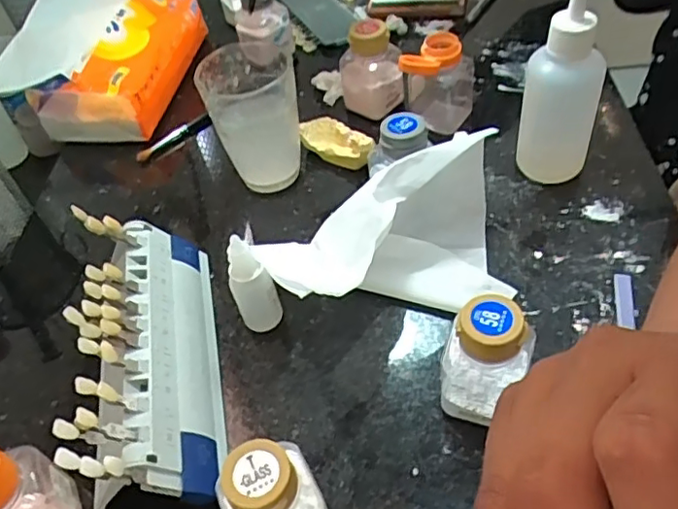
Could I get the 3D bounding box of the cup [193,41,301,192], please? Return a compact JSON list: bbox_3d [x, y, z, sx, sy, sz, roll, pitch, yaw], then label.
[{"bbox_3d":[-0.060,-0.096,0.441,0.063,0.093,0.065,-4,48,5],"label":"cup"}]

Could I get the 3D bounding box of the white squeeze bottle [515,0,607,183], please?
[{"bbox_3d":[0.144,-0.103,0.388,0.047,0.142,0.040,13,52,19],"label":"white squeeze bottle"}]

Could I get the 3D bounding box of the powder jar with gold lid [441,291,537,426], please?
[{"bbox_3d":[0.072,0.055,0.300,0.038,0.072,0.032,12,52,18],"label":"powder jar with gold lid"}]

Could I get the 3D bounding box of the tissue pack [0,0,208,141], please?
[{"bbox_3d":[-0.208,-0.191,0.551,0.136,0.068,0.176,4,49,12],"label":"tissue pack"}]

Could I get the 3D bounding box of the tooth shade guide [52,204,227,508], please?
[{"bbox_3d":[-0.112,0.050,0.340,0.037,0.090,0.170,-40,44,25],"label":"tooth shade guide"}]

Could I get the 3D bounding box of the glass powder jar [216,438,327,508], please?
[{"bbox_3d":[-0.027,0.113,0.267,0.039,0.070,0.036,-26,50,-14],"label":"glass powder jar"}]

